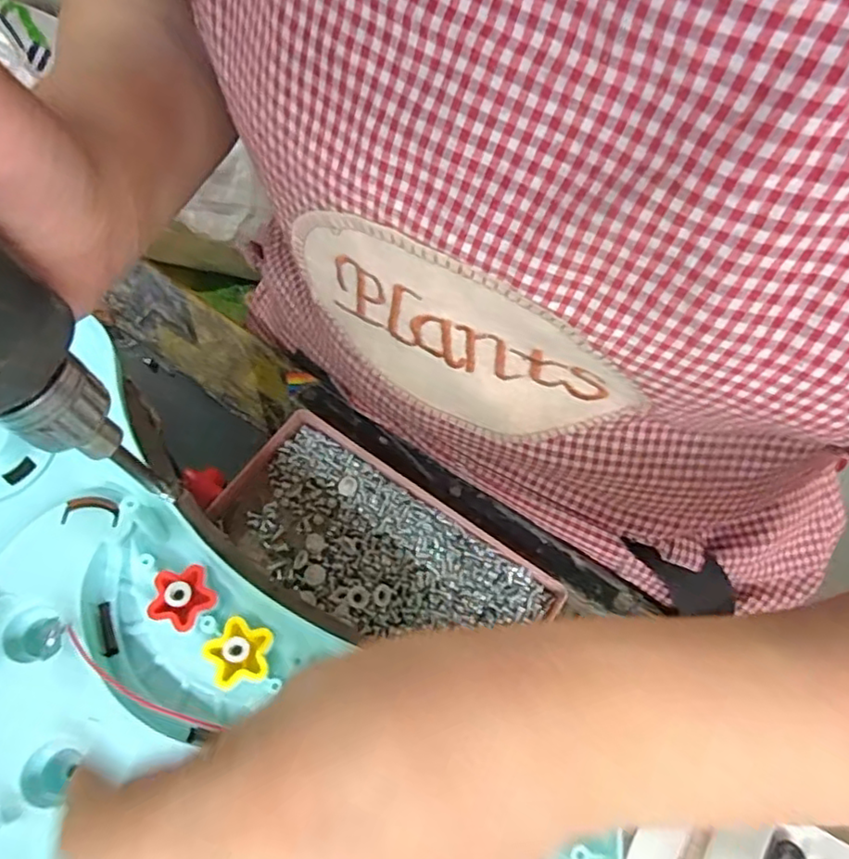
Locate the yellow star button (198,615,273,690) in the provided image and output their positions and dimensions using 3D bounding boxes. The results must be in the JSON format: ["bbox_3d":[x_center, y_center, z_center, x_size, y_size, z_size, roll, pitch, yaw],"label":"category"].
[{"bbox_3d":[-0.073,0.089,0.253,0.025,0.009,0.026,31,66,13],"label":"yellow star button"}]

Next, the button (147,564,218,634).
[{"bbox_3d":[-0.100,0.067,0.260,0.025,0.006,0.025,22,65,9],"label":"button"}]

